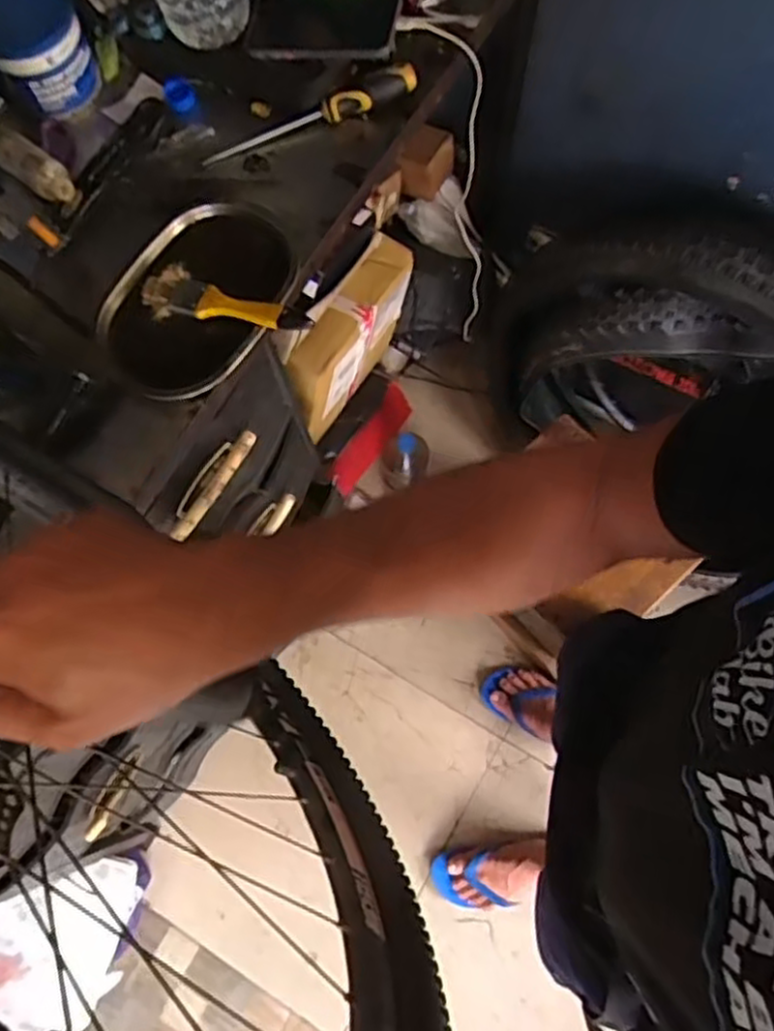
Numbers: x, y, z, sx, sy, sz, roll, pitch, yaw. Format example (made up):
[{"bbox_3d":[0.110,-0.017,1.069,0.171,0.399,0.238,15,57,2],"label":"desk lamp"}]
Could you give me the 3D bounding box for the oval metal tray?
[{"bbox_3d":[-0.184,-0.210,0.703,0.150,0.025,0.211,27,77,9],"label":"oval metal tray"}]

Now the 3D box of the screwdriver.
[{"bbox_3d":[-0.079,-0.418,0.757,0.232,0.031,0.025,-20,74,-4],"label":"screwdriver"}]

